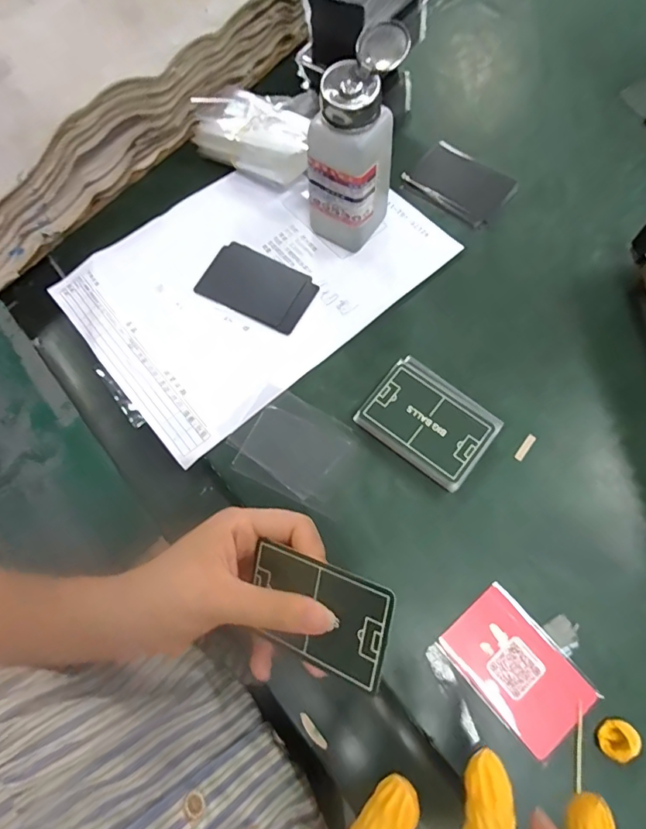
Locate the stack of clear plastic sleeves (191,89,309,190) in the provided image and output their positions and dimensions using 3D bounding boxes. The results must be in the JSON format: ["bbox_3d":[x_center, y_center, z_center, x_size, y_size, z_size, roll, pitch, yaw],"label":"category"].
[{"bbox_3d":[-0.066,-0.260,0.445,0.124,0.044,0.063,28,72,12],"label":"stack of clear plastic sleeves"}]

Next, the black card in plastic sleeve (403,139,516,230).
[{"bbox_3d":[0.128,-0.215,0.441,0.089,0.004,0.063,41,79,15],"label":"black card in plastic sleeve"}]

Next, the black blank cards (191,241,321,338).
[{"bbox_3d":[-0.056,-0.111,0.409,0.097,0.004,0.061,28,72,12],"label":"black blank cards"}]

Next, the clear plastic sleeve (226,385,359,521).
[{"bbox_3d":[-0.023,0.024,0.356,0.089,0.005,0.069,29,72,13],"label":"clear plastic sleeve"}]

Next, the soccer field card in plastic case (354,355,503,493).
[{"bbox_3d":[0.079,0.004,0.349,0.088,0.014,0.071,37,74,15],"label":"soccer field card in plastic case"}]

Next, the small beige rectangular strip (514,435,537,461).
[{"bbox_3d":[0.149,0.024,0.348,0.006,0.004,0.023,36,74,15],"label":"small beige rectangular strip"}]

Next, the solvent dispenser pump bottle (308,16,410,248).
[{"bbox_3d":[0.023,-0.199,0.364,0.058,0.139,0.066,15,69,8],"label":"solvent dispenser pump bottle"}]

